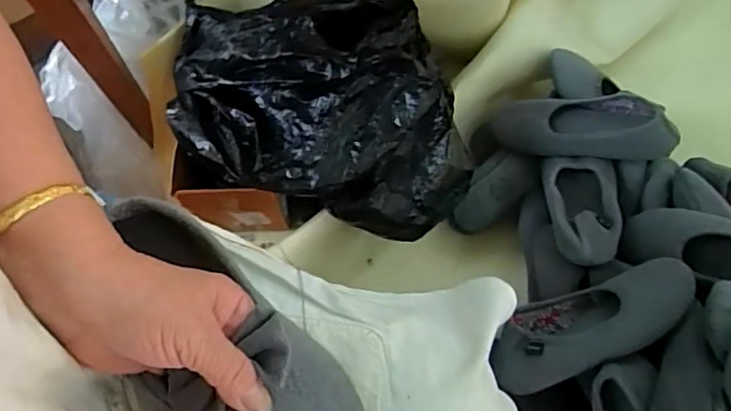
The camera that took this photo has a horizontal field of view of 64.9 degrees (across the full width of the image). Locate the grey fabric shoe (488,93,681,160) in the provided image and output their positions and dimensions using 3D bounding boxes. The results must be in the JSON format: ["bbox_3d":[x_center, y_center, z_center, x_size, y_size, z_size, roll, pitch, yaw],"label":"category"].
[{"bbox_3d":[0.297,-0.111,0.815,0.257,0.059,0.100,8,67,34],"label":"grey fabric shoe"}]

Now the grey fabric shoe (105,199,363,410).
[{"bbox_3d":[-0.086,0.087,0.336,0.099,0.040,0.211,-36,75,-12],"label":"grey fabric shoe"}]

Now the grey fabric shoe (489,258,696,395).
[{"bbox_3d":[0.255,0.132,0.651,0.239,0.064,0.091,-28,71,5],"label":"grey fabric shoe"}]

